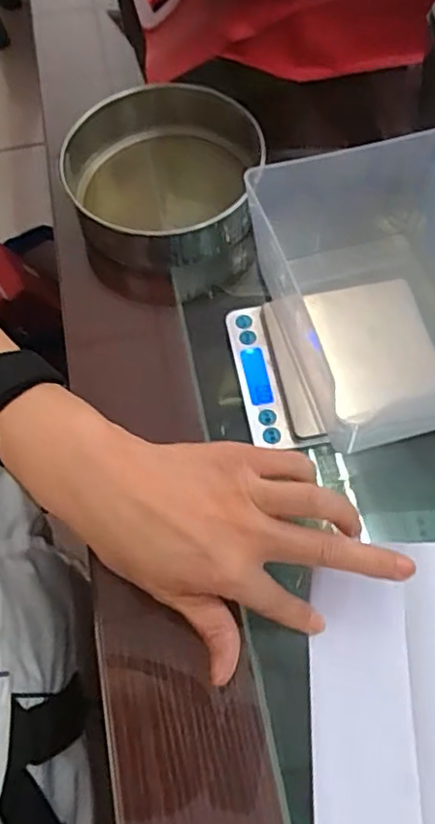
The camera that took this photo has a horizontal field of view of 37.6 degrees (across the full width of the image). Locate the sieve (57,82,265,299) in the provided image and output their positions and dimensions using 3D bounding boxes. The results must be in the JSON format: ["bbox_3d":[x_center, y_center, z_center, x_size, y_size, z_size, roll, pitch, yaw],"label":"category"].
[{"bbox_3d":[-0.041,-0.168,0.485,0.137,0.079,0.146,-1,64,2],"label":"sieve"}]

